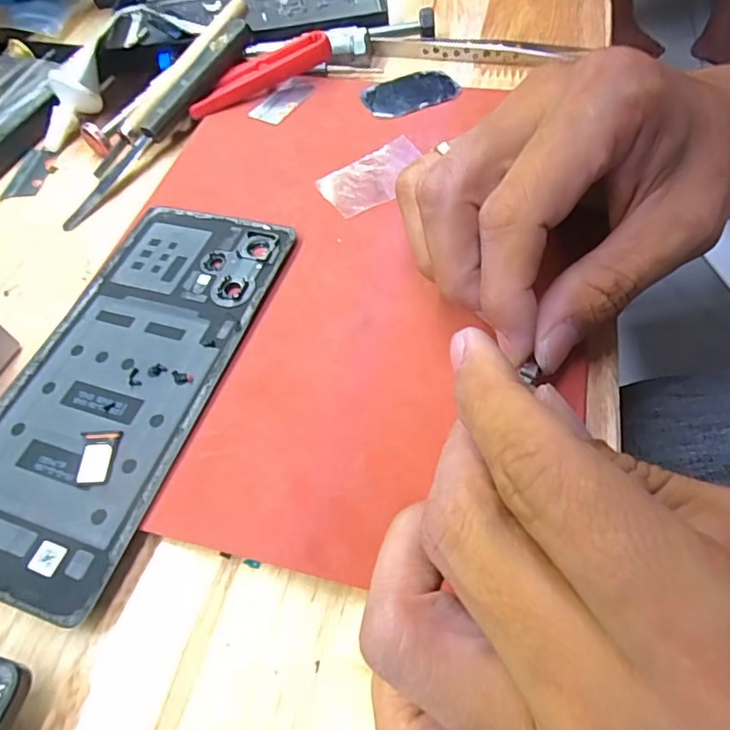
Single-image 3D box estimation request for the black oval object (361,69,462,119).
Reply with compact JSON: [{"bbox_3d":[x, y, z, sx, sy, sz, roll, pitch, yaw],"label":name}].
[{"bbox_3d":[0.026,-0.144,0.277,0.056,0.004,0.032,-22,57,-8],"label":"black oval object"}]

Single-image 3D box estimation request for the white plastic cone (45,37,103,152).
[{"bbox_3d":[-0.155,-0.144,0.282,0.017,0.023,0.059,44,110,26],"label":"white plastic cone"}]

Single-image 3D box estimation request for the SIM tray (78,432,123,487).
[{"bbox_3d":[-0.087,0.029,0.170,0.013,0.004,0.017,-2,57,1],"label":"SIM tray"}]

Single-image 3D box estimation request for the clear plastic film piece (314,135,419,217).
[{"bbox_3d":[0.005,-0.086,0.240,0.049,0.004,0.033,-27,58,-11],"label":"clear plastic film piece"}]

